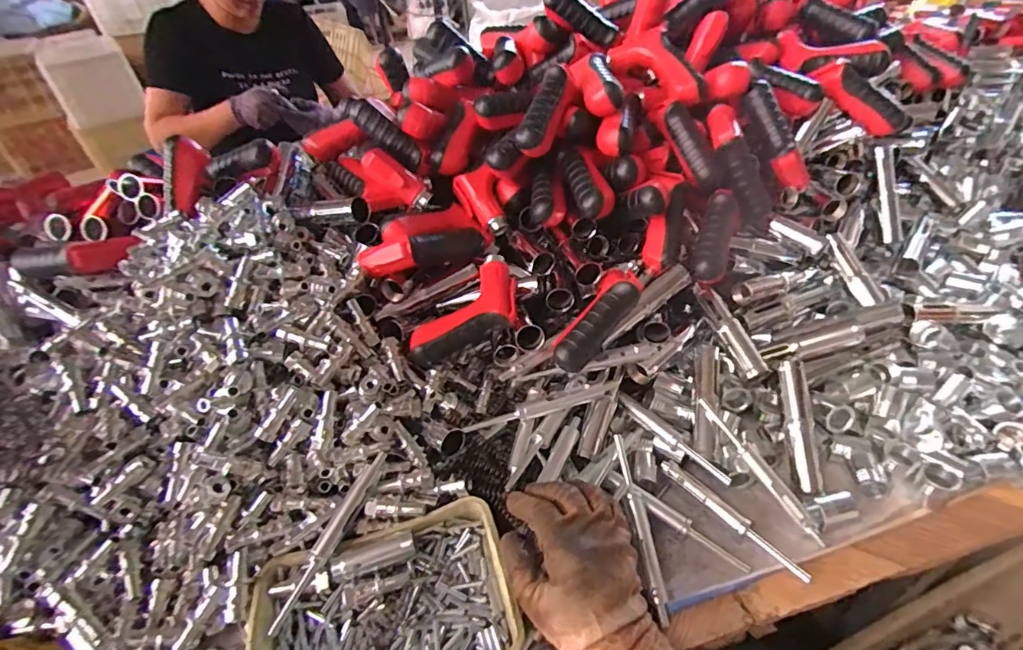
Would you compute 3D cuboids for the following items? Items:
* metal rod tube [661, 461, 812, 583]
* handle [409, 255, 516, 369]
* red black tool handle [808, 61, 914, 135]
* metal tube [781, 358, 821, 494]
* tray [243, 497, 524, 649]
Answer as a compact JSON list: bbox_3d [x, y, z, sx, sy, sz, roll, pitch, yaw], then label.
[{"bbox_3d":[0.202,0.177,0.464,0.016,0.014,0.145,-32,48,-27],"label":"metal rod tube"},{"bbox_3d":[-0.046,-0.006,0.536,0.141,0.045,0.070,-42,49,-6],"label":"handle"},{"bbox_3d":[0.442,-0.286,0.632,0.127,0.036,0.029,43,55,5],"label":"red black tool handle"},{"bbox_3d":[0.283,0.094,0.494,0.026,0.023,0.133,1,68,8],"label":"metal tube"},{"bbox_3d":[-0.103,0.230,0.405,0.201,0.037,0.130,-14,42,-9],"label":"tray"}]

